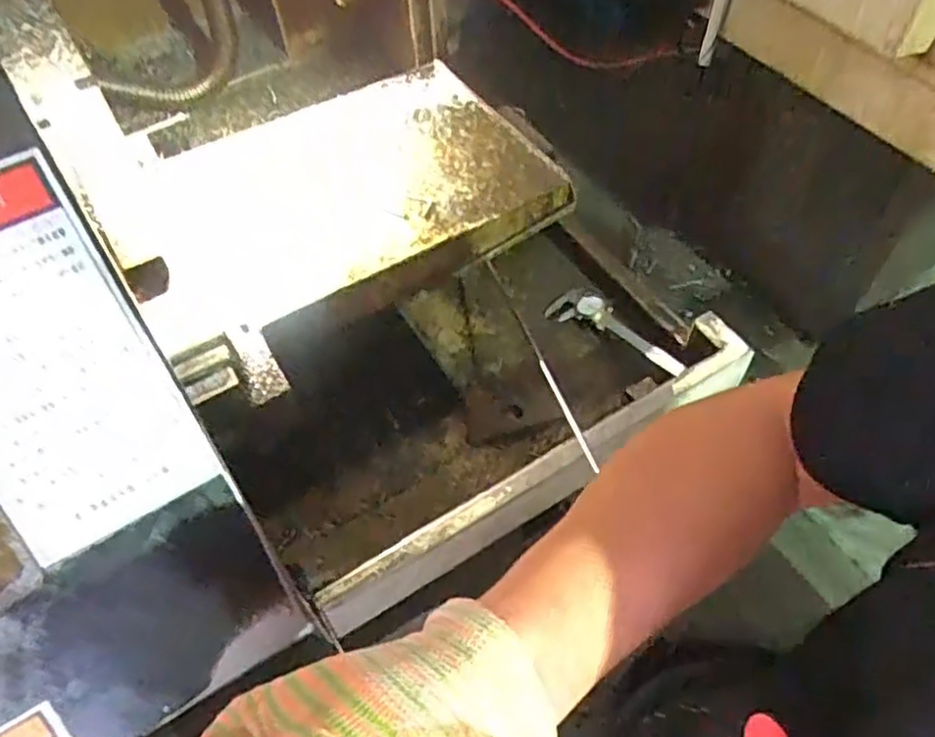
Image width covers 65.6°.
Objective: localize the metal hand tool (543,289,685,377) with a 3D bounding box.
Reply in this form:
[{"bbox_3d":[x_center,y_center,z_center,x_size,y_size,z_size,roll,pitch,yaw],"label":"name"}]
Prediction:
[{"bbox_3d":[0.200,-0.051,0.978,0.058,0.034,0.236,-34,48,-20],"label":"metal hand tool"}]

